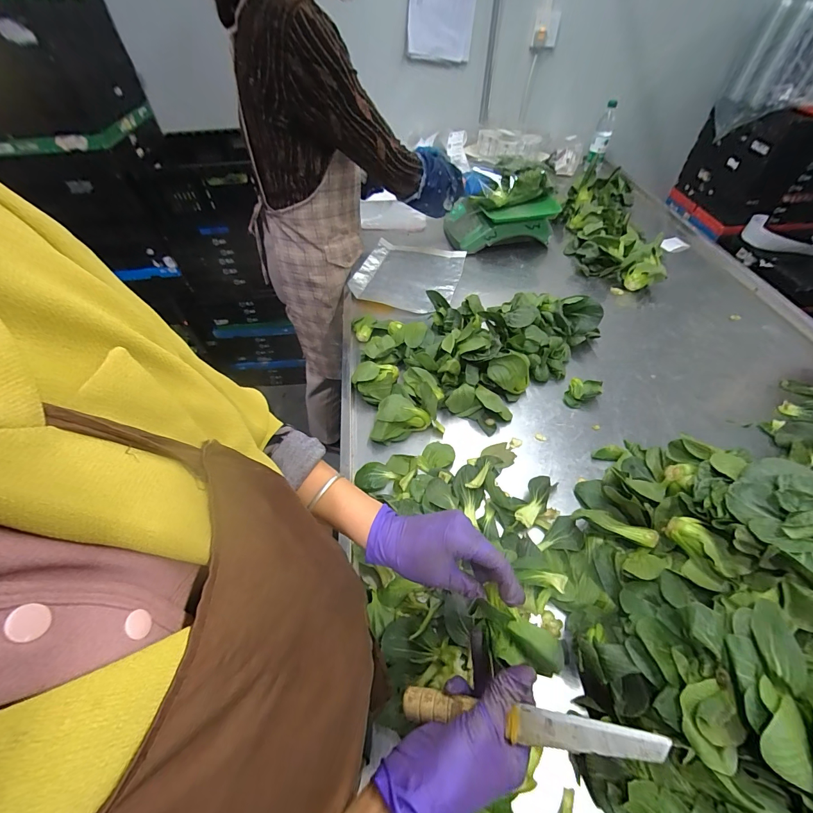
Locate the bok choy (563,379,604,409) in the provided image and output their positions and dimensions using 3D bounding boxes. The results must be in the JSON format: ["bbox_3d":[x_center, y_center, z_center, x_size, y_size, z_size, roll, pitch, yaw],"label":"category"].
[{"bbox_3d":[0.353,-0.028,0.741,0.059,0.034,0.067,32,58,23],"label":"bok choy"}]

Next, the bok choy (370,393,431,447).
[{"bbox_3d":[-0.010,0.026,0.686,0.099,0.044,0.094,0,51,0],"label":"bok choy"}]

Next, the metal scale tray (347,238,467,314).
[{"bbox_3d":[0.006,-0.370,1.030,0.269,0.017,0.303,14,53,11],"label":"metal scale tray"}]

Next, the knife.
[{"bbox_3d":[0.092,0.258,0.300,0.202,0.011,0.023,-7,48,21],"label":"knife"}]

